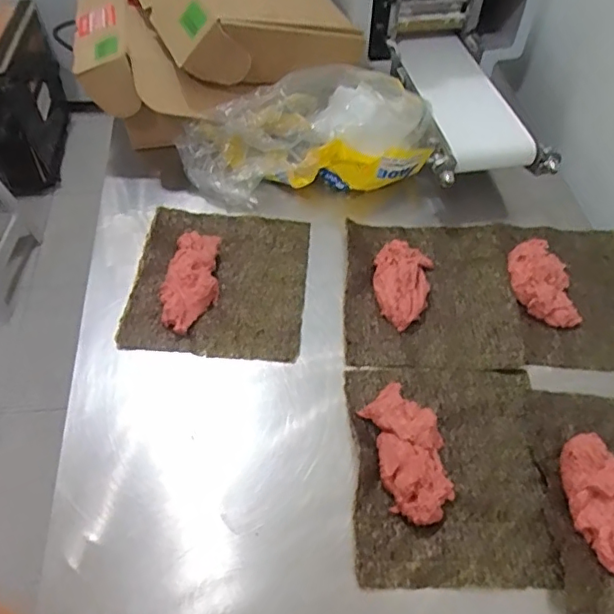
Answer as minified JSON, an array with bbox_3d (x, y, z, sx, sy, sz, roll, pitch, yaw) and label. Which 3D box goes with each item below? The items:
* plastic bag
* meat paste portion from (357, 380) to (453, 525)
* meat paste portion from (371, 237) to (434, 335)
[{"bbox_3d":[-0.003,-0.210,0.711,0.299,0.118,0.111,-11,53,-11],"label":"plastic bag"},{"bbox_3d":[0.093,0.127,0.506,0.063,0.031,0.124,-11,53,-10],"label":"meat paste portion"},{"bbox_3d":[0.105,-0.027,0.623,0.062,0.033,0.103,9,52,5],"label":"meat paste portion"}]

